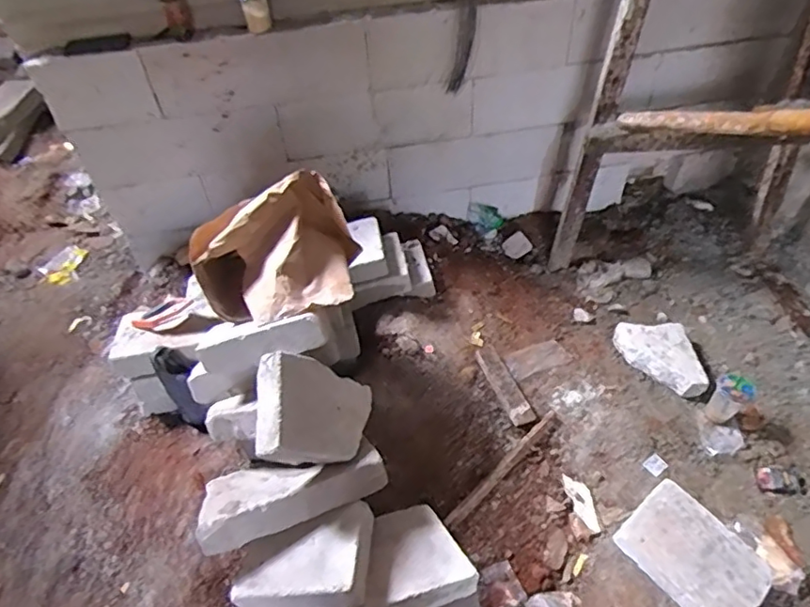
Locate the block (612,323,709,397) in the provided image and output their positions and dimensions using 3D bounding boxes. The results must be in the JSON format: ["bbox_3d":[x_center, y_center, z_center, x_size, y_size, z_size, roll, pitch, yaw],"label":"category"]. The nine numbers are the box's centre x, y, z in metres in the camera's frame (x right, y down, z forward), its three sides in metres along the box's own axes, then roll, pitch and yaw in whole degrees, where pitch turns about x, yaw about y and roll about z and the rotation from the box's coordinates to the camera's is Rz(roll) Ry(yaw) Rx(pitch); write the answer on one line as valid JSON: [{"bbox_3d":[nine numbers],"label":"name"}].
[{"bbox_3d":[0.750,0.158,1.674,0.202,0.084,0.244,-8,49,-4],"label":"block"}]

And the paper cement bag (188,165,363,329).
[{"bbox_3d":[-0.250,-0.090,1.269,0.363,0.211,0.246,-31,55,-22],"label":"paper cement bag"}]

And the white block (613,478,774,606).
[{"bbox_3d":[0.658,0.583,1.306,0.213,0.086,0.293,-32,55,-23],"label":"white block"}]

